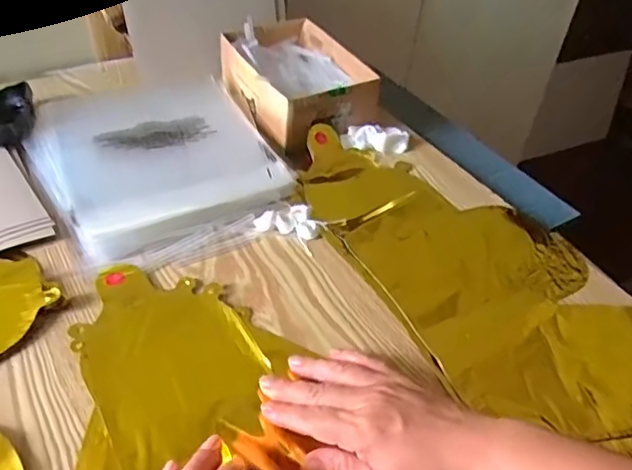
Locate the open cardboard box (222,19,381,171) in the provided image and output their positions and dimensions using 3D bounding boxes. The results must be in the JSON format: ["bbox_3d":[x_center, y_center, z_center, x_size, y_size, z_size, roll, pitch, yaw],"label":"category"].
[{"bbox_3d":[-0.026,-0.186,0.691,0.138,0.069,0.215,-19,47,-24],"label":"open cardboard box"}]

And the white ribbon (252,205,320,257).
[{"bbox_3d":[-0.023,-0.011,0.545,0.060,0.016,0.040,22,45,18],"label":"white ribbon"}]

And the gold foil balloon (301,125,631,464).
[{"bbox_3d":[0.156,0.034,0.512,0.198,0.010,0.455,-19,48,-24],"label":"gold foil balloon"}]

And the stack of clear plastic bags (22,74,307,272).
[{"bbox_3d":[-0.176,-0.090,0.615,0.228,0.023,0.309,-20,48,-24],"label":"stack of clear plastic bags"}]

